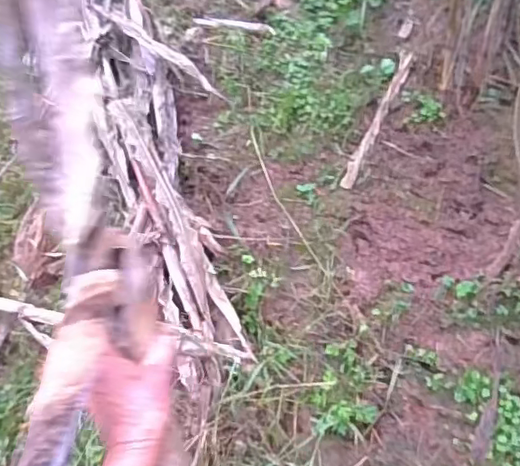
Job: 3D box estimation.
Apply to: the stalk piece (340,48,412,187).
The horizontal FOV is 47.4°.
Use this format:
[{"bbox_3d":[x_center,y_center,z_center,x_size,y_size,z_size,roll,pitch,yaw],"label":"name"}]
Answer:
[{"bbox_3d":[0.277,-0.264,1.402,0.035,0.023,0.349,25,88,28],"label":"stalk piece"}]

